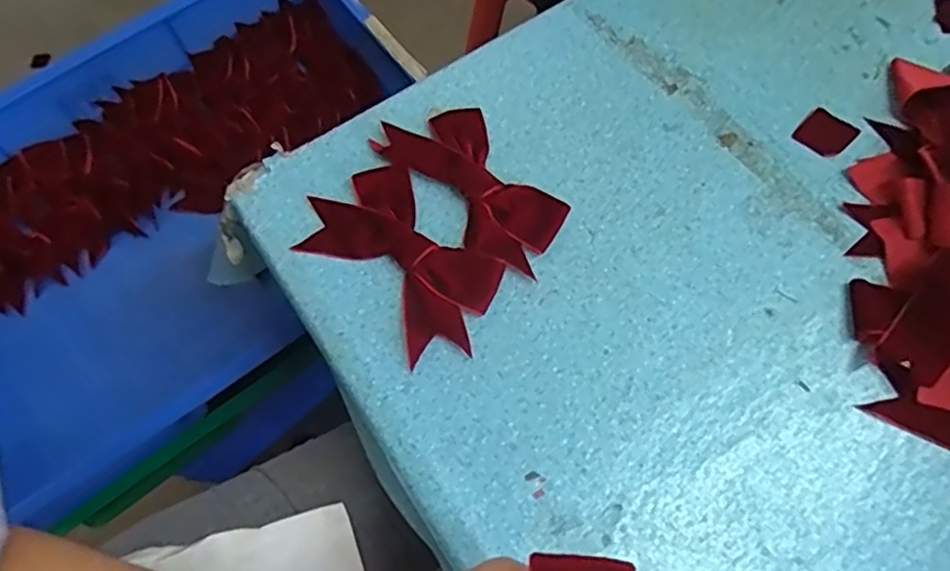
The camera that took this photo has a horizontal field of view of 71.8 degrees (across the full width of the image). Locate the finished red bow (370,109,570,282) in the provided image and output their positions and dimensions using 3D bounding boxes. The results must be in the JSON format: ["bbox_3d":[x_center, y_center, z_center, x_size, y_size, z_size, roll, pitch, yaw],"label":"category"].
[{"bbox_3d":[0.001,-0.071,0.447,0.069,0.014,0.136,-40,74,-12],"label":"finished red bow"}]

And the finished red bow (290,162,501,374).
[{"bbox_3d":[-0.047,-0.019,0.423,0.082,0.019,0.136,-42,74,-13],"label":"finished red bow"}]

